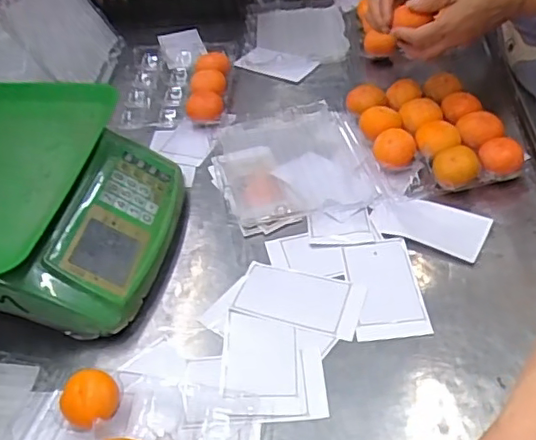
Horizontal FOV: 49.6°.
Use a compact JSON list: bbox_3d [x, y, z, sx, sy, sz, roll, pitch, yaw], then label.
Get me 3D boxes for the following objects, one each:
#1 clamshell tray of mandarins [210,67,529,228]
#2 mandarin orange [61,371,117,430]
[{"bbox_3d":[0.107,-0.091,0.705,0.338,0.044,0.207,-9,44,-3],"label":"clamshell tray of mandarins"},{"bbox_3d":[-0.144,0.150,0.476,0.044,0.040,0.042,-3,44,3],"label":"mandarin orange"}]

